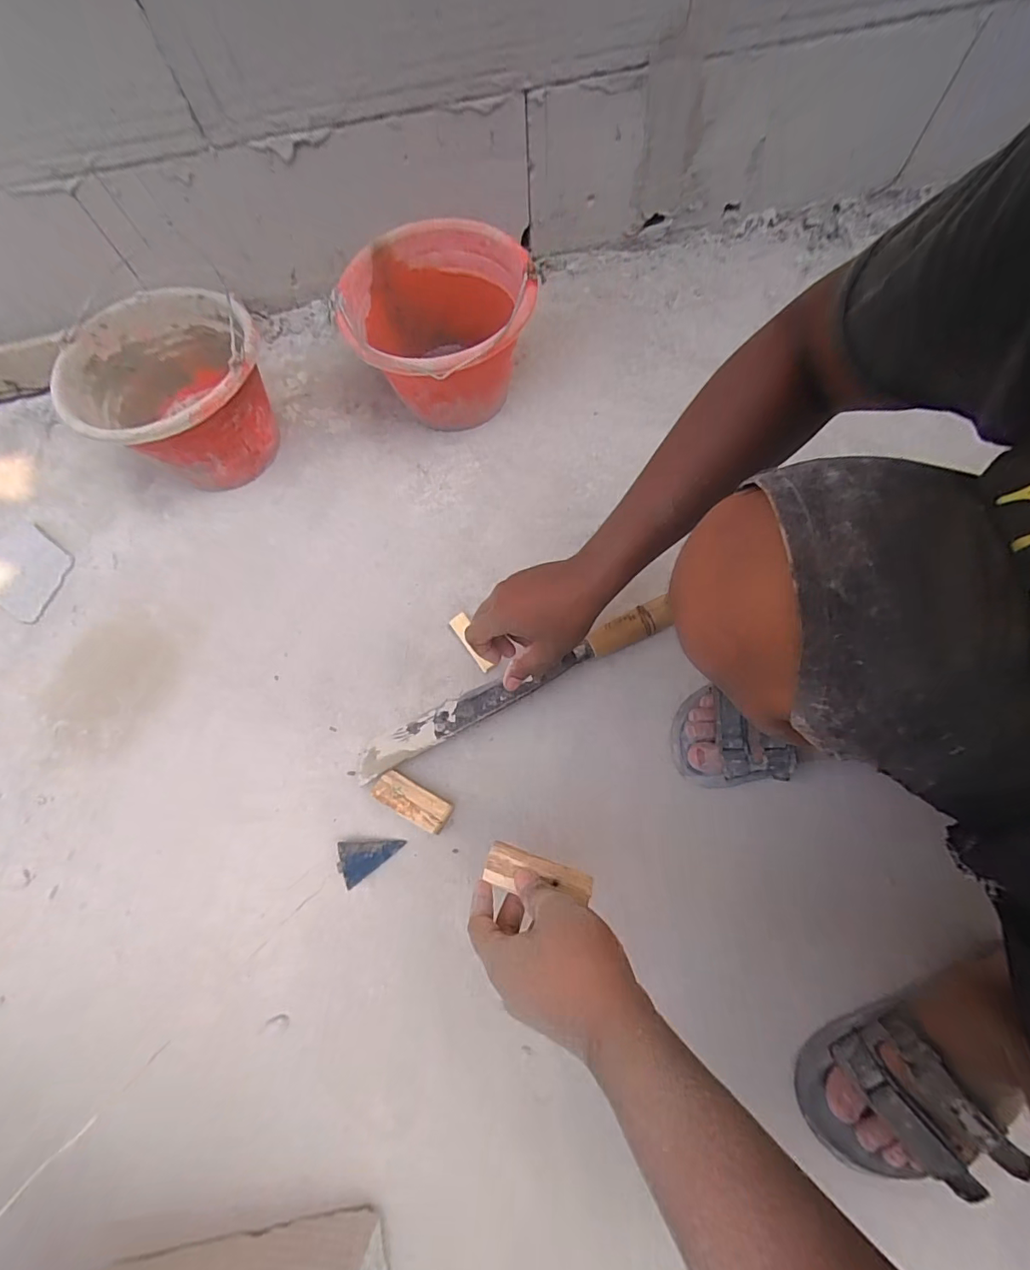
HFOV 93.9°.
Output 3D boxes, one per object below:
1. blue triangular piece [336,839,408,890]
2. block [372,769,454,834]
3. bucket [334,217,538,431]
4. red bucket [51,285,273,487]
[{"bbox_3d":[-0.153,0.240,0.509,0.058,0.038,0.042,-2,70,1],"label":"blue triangular piece"},{"bbox_3d":[-0.110,0.183,0.529,0.084,0.038,0.034,26,73,11],"label":"block"},{"bbox_3d":[-0.097,-0.395,0.673,0.233,0.196,0.226,-1,70,2],"label":"bucket"},{"bbox_3d":[-0.437,-0.313,0.656,0.226,0.161,0.229,-1,70,2],"label":"red bucket"}]

